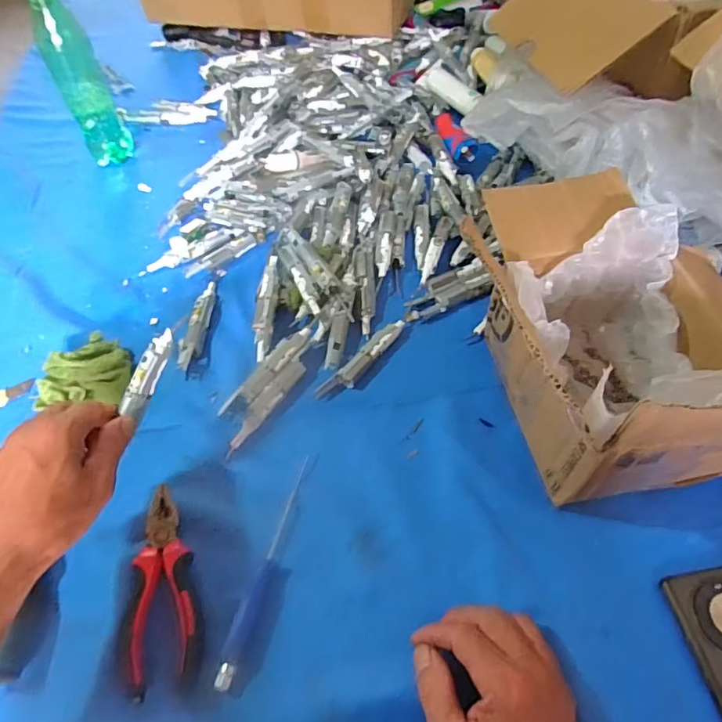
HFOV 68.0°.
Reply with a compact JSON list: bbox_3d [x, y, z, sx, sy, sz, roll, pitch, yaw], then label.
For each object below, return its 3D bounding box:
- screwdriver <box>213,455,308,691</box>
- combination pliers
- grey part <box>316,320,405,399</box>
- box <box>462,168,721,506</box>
[{"bbox_3d":[-0.071,0.159,0.423,0.016,0.014,0.180,13,57,13],"label":"screwdriver"},{"bbox_3d":[-0.161,0.173,0.418,0.060,0.014,0.149,-15,55,-7],"label":"combination pliers"},{"bbox_3d":[0.005,-0.002,0.542,0.120,0.012,0.020,-40,61,-22],"label":"grey part"},{"bbox_3d":[0.225,-0.041,0.462,0.220,0.157,0.280,-11,55,-3],"label":"box"}]

